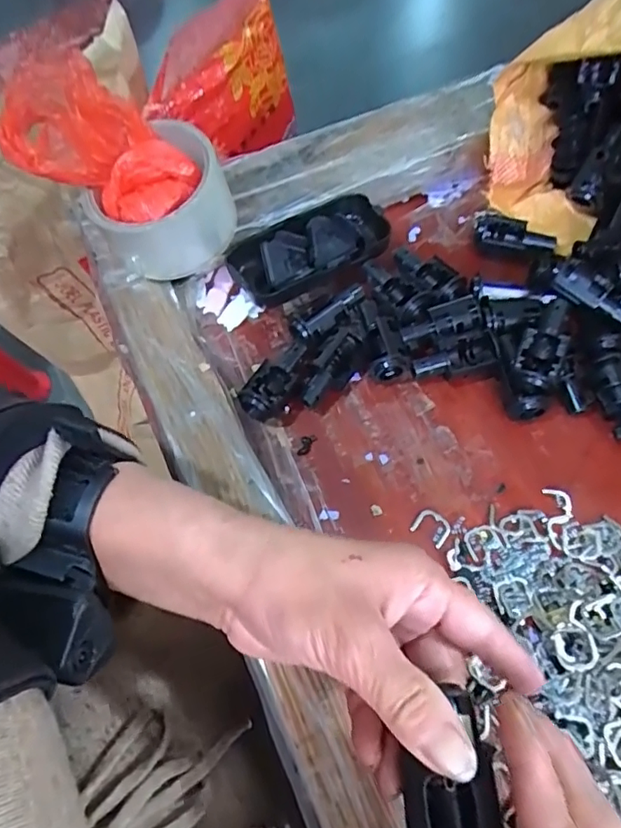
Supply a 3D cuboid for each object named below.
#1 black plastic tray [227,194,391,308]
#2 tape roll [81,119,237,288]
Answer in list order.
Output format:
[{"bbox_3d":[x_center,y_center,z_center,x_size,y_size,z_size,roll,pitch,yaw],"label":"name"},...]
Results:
[{"bbox_3d":[0.005,-0.112,0.383,0.111,0.021,0.050,-26,63,-10],"label":"black plastic tray"},{"bbox_3d":[-0.101,-0.134,0.365,0.095,0.065,0.095,0,61,-1],"label":"tape roll"}]

